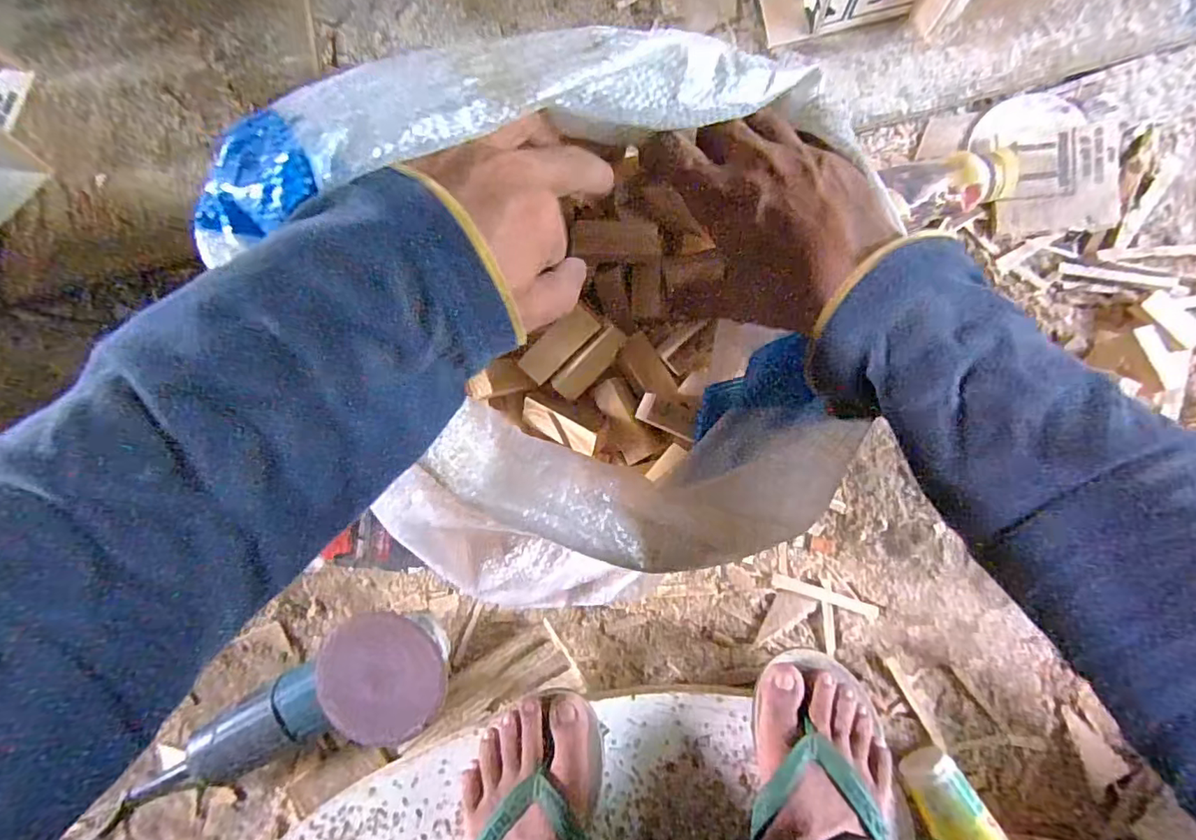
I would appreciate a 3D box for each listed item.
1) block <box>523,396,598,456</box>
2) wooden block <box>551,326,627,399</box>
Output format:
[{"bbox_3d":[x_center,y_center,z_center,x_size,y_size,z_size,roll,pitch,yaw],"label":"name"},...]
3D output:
[{"bbox_3d":[-0.024,0.005,0.339,0.052,0.013,0.016,28,89,18],"label":"block"},{"bbox_3d":[-0.005,-0.034,0.336,0.018,0.007,0.051,44,89,6],"label":"wooden block"}]

